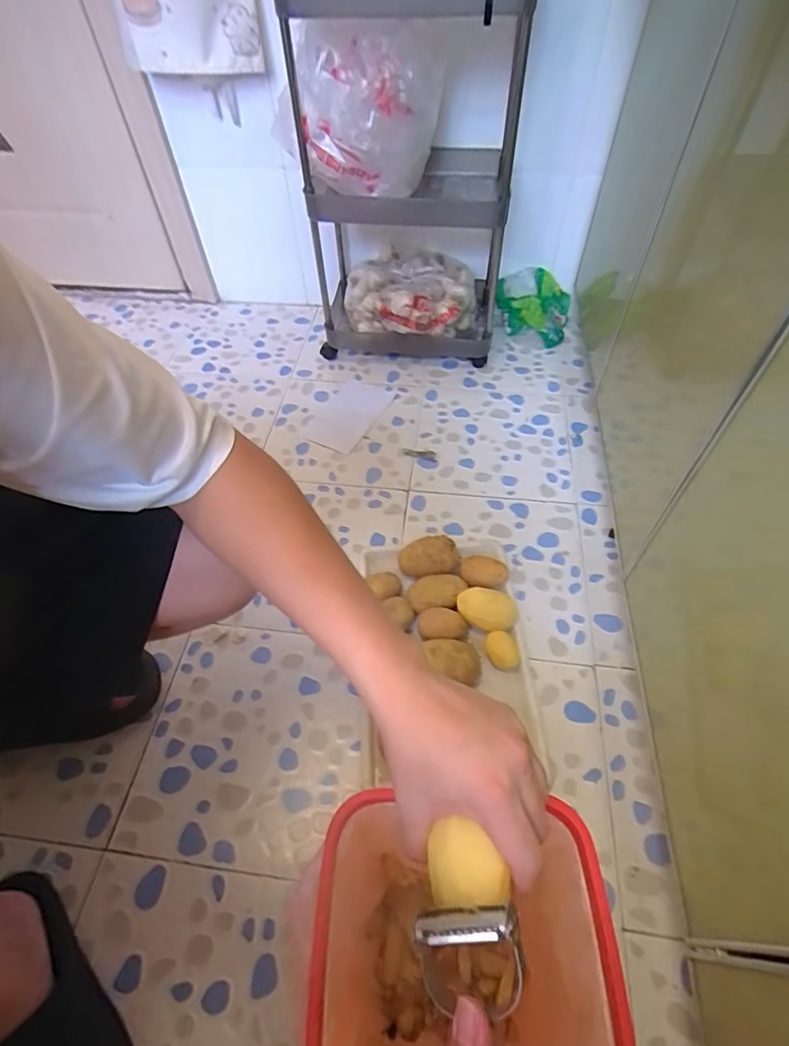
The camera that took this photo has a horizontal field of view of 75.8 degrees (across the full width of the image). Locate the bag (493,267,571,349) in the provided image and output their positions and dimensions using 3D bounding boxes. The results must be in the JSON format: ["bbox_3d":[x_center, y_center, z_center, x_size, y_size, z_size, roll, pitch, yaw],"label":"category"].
[{"bbox_3d":[0.317,-0.502,1.183,0.175,0.141,0.116,25,58,18],"label":"bag"}]

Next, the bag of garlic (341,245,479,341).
[{"bbox_3d":[0.036,-0.498,1.110,0.272,0.116,0.198,18,56,13],"label":"bag of garlic"}]

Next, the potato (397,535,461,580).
[{"bbox_3d":[0.056,0.064,0.807,0.090,0.059,0.066,-15,55,-10],"label":"potato"}]

